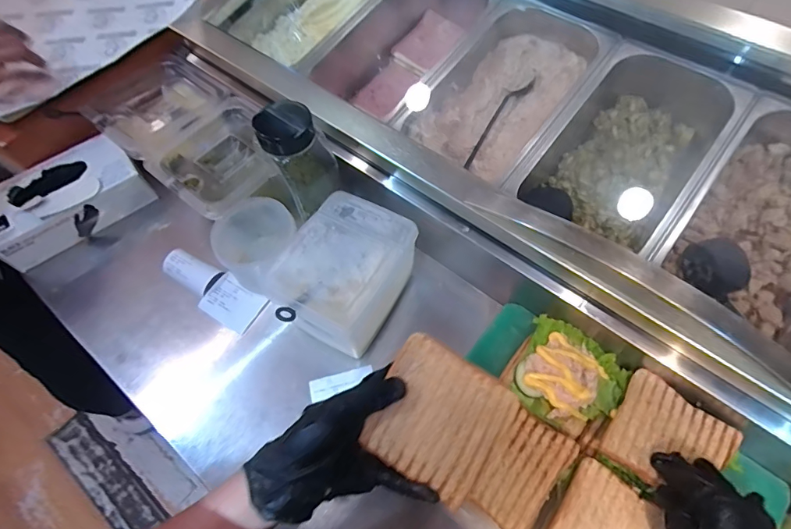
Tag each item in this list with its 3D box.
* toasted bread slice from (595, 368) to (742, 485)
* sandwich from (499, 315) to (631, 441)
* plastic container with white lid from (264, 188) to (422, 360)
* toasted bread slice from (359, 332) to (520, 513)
[{"bbox_3d":[0.259,0.165,0.418,0.099,0.015,0.099,34,69,20],"label":"toasted bread slice"},{"bbox_3d":[0.179,0.121,0.473,0.111,0.043,0.107,34,69,20],"label":"sandwich"},{"bbox_3d":[-0.057,0.012,0.531,0.124,0.104,0.171,22,65,15],"label":"plastic container with white lid"},{"bbox_3d":[0.034,0.120,0.356,0.099,0.016,0.098,30,67,18],"label":"toasted bread slice"}]

